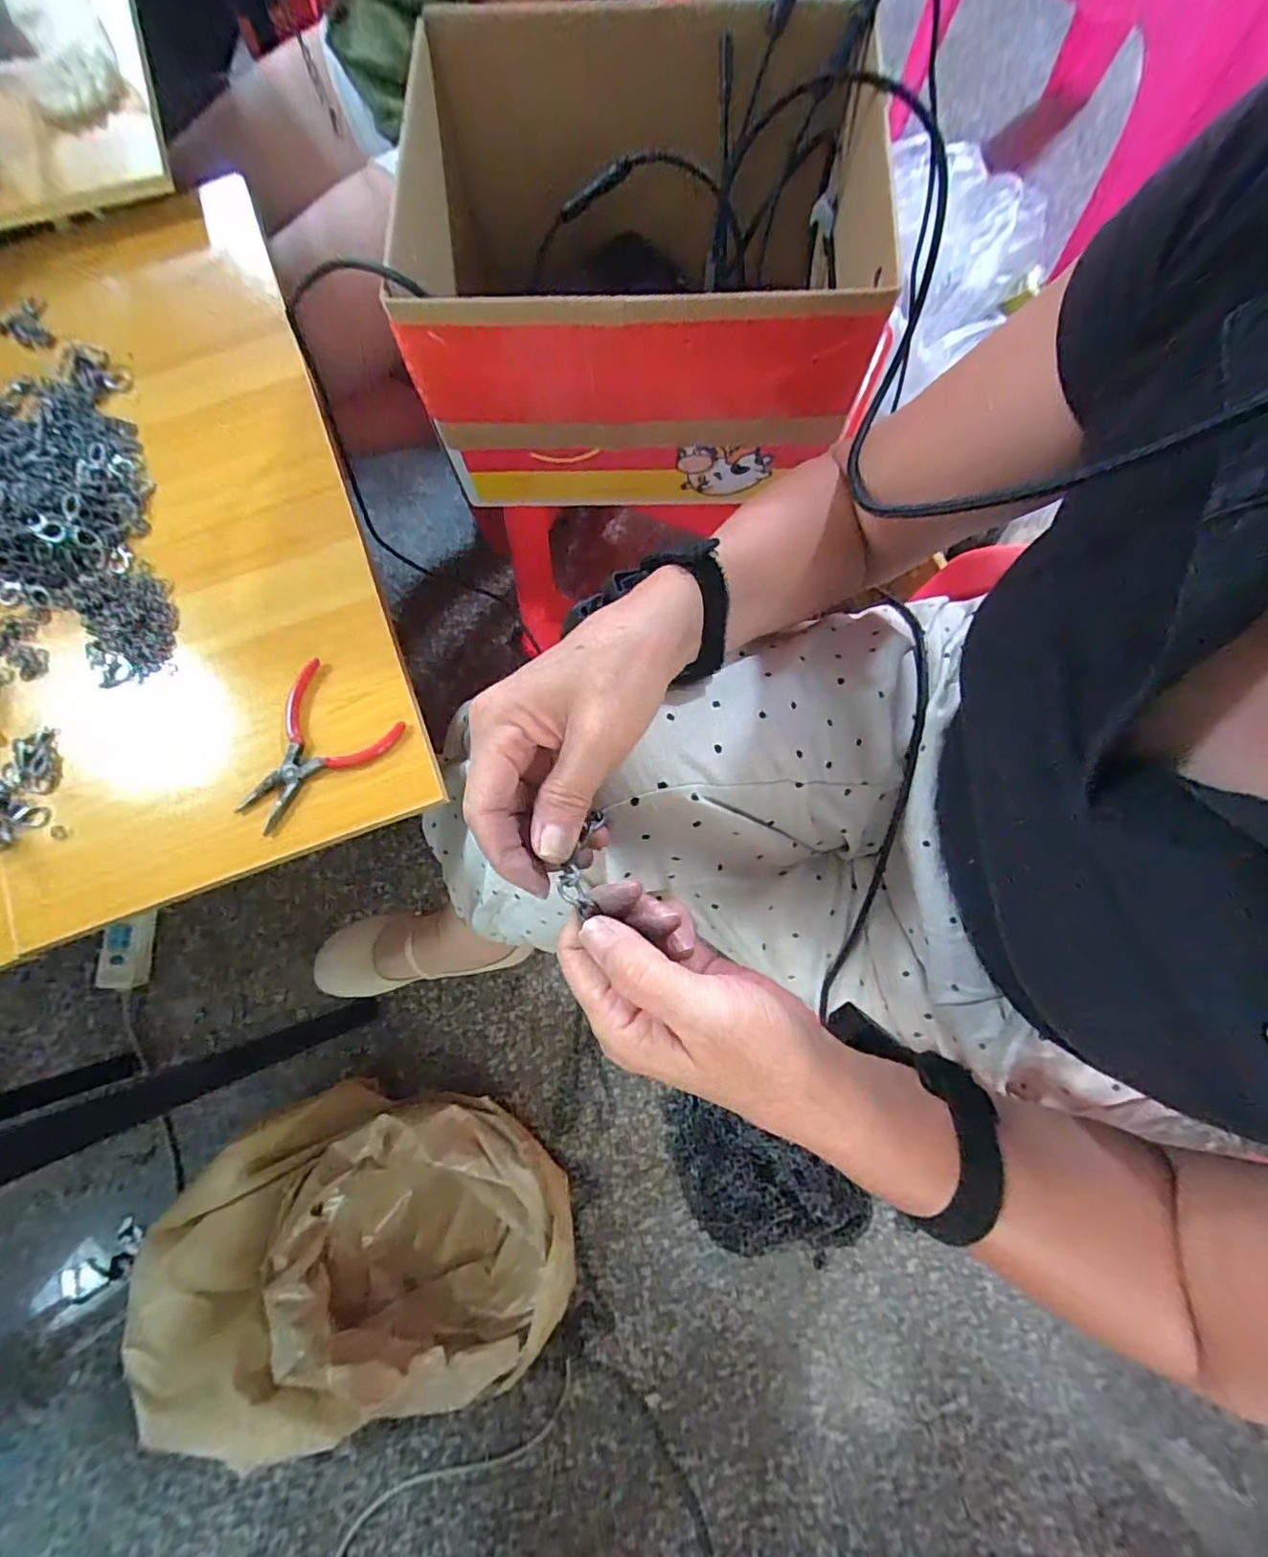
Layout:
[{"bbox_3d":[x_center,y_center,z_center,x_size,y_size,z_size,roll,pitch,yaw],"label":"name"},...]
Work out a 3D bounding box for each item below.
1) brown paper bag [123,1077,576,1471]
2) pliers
[{"bbox_3d":[-0.318,0.579,0.723,0.477,0.152,0.354,-4,78,0],"label":"brown paper bag"},{"bbox_3d":[-0.225,-0.015,0.411,0.085,0.011,0.110,34,81,7],"label":"pliers"}]

